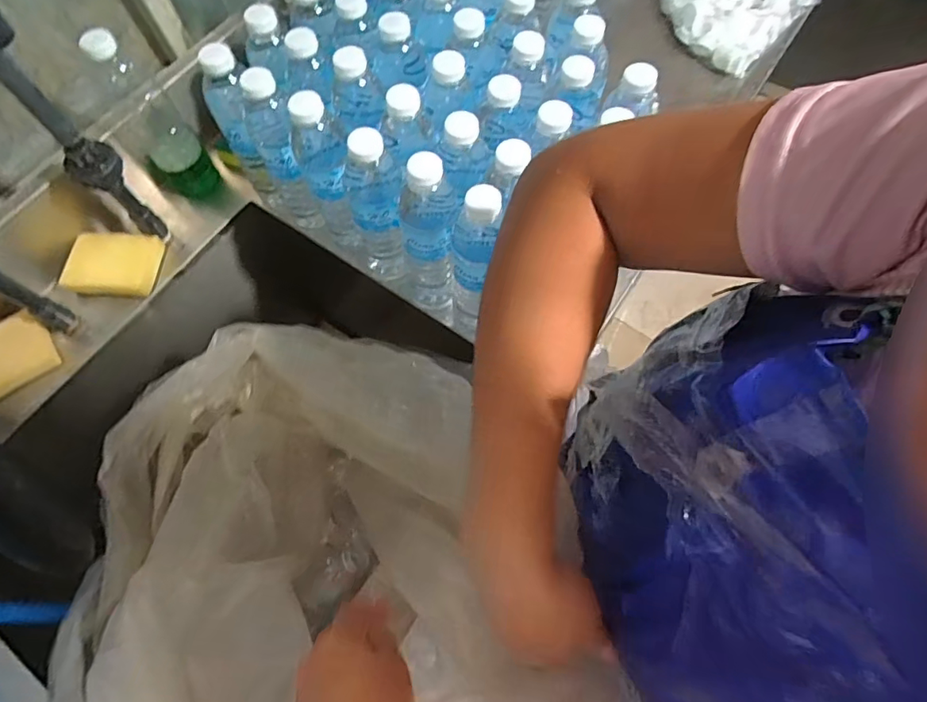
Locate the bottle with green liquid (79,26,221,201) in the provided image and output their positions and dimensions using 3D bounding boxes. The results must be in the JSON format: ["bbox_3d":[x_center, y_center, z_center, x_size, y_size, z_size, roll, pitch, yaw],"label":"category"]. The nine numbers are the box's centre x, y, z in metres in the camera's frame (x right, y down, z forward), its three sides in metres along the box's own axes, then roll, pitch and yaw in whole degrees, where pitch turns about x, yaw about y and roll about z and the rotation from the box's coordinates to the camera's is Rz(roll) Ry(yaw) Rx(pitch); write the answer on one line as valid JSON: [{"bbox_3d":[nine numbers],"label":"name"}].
[{"bbox_3d":[-0.380,-0.277,0.619,0.076,0.216,0.084,-39,71,-13],"label":"bottle with green liquid"}]

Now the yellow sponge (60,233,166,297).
[{"bbox_3d":[-0.427,-0.108,0.634,0.095,0.028,0.078,3,67,3],"label":"yellow sponge"}]

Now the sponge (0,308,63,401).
[{"bbox_3d":[-0.523,0.009,0.588,0.107,0.031,0.068,-37,71,-13],"label":"sponge"}]

